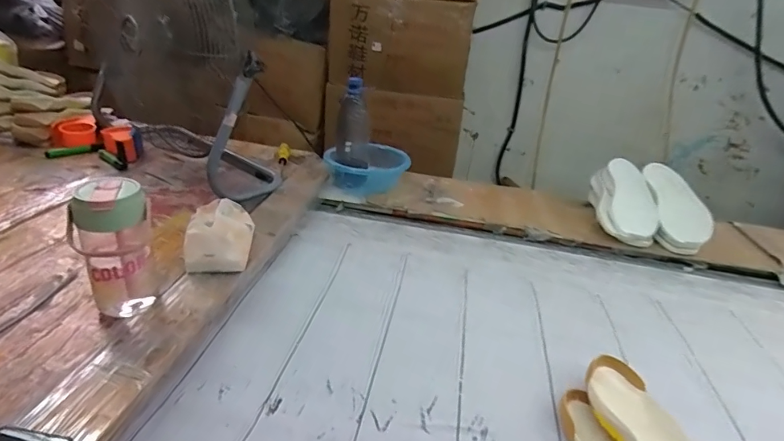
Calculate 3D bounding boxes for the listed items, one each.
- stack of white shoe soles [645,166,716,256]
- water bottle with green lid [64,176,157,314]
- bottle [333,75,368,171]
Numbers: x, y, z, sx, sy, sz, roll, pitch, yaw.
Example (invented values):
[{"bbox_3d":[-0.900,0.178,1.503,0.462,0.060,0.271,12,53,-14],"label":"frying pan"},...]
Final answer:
[{"bbox_3d":[0.702,-0.041,1.104,0.119,0.034,0.300,11,46,9],"label":"stack of white shoe soles"},{"bbox_3d":[-0.382,0.044,0.617,0.090,0.192,0.077,-14,34,-35],"label":"water bottle with green lid"},{"bbox_3d":[-0.095,-0.235,1.098,0.071,0.201,0.078,-18,35,-39],"label":"bottle"}]

